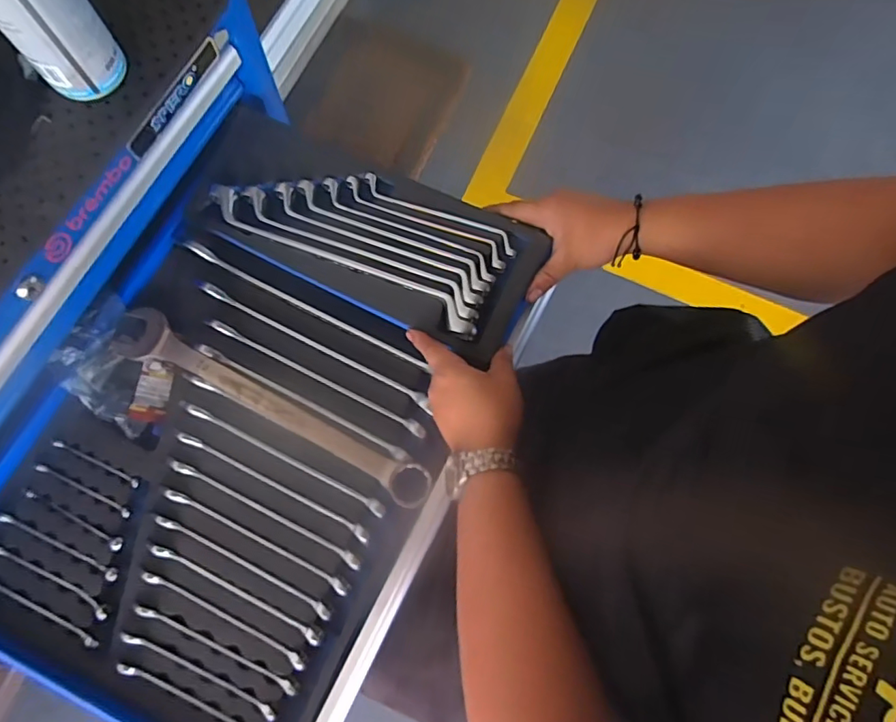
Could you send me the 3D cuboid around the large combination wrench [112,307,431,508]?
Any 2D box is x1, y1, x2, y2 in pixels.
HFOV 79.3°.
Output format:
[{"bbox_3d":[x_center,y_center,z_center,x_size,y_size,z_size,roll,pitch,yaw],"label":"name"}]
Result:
[{"bbox_3d":[-0.178,0.045,0.551,0.355,0.020,0.051,26,76,5],"label":"large combination wrench"}]

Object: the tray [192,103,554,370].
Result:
[{"bbox_3d":[-0.090,-0.142,0.570,0.366,0.036,0.138,27,76,7],"label":"tray"}]

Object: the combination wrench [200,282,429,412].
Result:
[{"bbox_3d":[-0.138,-0.016,0.569,0.271,0.028,0.014,28,76,6],"label":"combination wrench"}]

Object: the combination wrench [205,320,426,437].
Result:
[{"bbox_3d":[-0.135,0.017,0.562,0.249,0.025,0.013,27,76,6],"label":"combination wrench"}]

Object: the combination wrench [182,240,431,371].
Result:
[{"bbox_3d":[-0.153,-0.062,0.575,0.279,0.031,0.012,25,76,5],"label":"combination wrench"}]

